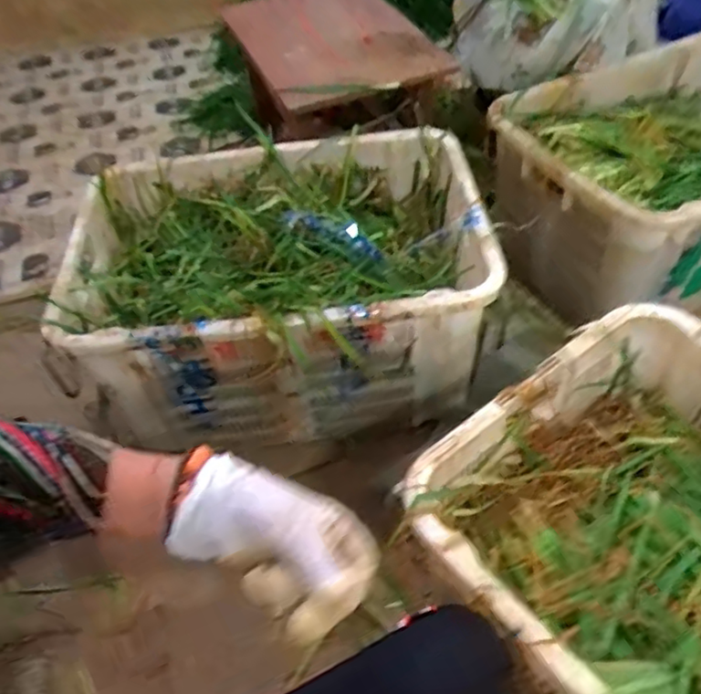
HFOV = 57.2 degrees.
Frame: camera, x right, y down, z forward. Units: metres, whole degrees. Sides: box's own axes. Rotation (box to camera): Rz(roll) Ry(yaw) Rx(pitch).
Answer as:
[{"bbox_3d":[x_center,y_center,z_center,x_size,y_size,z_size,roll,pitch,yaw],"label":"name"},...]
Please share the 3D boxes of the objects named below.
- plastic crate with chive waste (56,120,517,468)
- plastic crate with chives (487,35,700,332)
[{"bbox_3d":[-0.142,-0.134,1.263,0.745,0.335,0.587,-6,47,-1],"label":"plastic crate with chive waste"},{"bbox_3d":[0.715,-0.376,1.415,0.752,0.324,0.534,-23,49,-16],"label":"plastic crate with chives"}]

